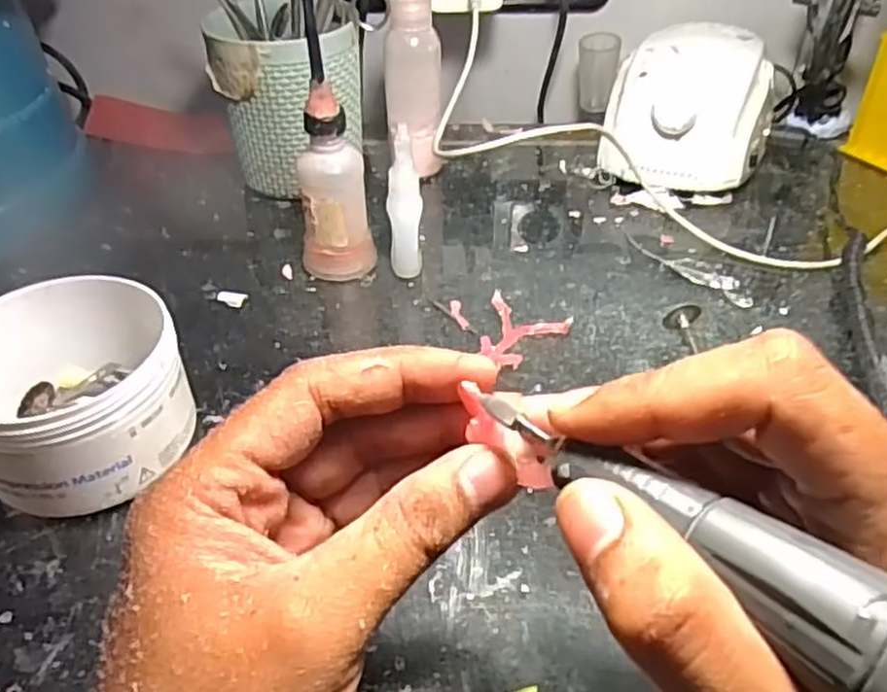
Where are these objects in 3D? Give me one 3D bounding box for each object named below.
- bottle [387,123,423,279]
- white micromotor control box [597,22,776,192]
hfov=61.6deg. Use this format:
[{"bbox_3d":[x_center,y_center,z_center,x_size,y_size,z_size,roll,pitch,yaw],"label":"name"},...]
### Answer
[{"bbox_3d":[-0.022,-0.079,0.424,0.018,0.084,0.022,-1,41,0],"label":"bottle"},{"bbox_3d":[0.176,-0.165,0.526,0.105,0.079,0.127,16,44,19],"label":"white micromotor control box"}]

